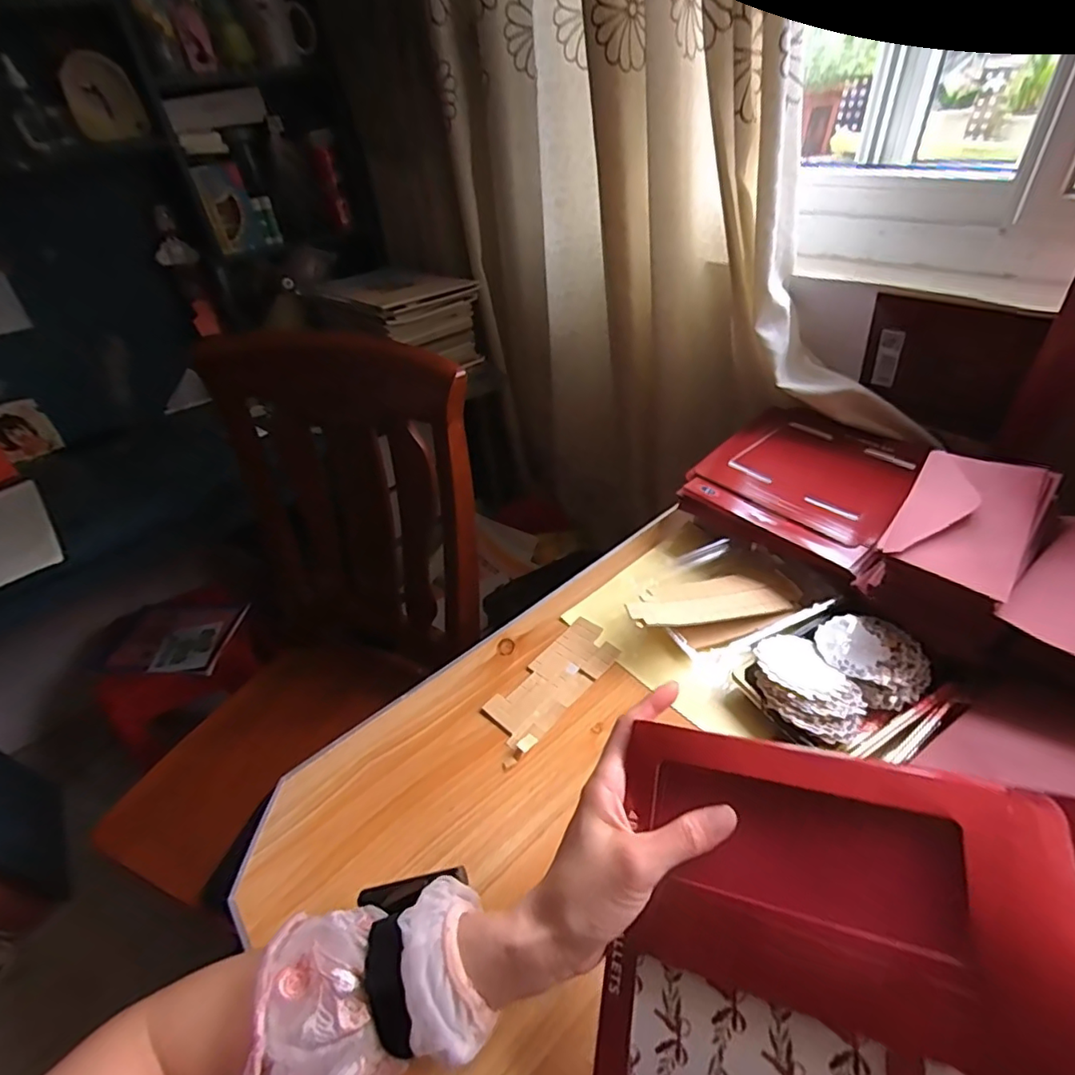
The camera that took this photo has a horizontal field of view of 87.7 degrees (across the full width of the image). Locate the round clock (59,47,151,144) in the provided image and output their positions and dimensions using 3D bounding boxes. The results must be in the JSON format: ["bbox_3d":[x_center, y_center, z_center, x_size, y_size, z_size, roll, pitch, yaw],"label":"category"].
[{"bbox_3d":[-0.677,-0.694,0.883,0.033,0.115,0.138,7,39,4],"label":"round clock"}]

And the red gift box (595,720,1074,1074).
[{"bbox_3d":[0.152,0.209,0.274,0.227,0.050,0.191,0,68,29],"label":"red gift box"}]

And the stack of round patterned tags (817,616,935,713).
[{"bbox_3d":[0.296,0.106,0.497,0.076,0.020,0.088,-21,41,-17],"label":"stack of round patterned tags"}]

